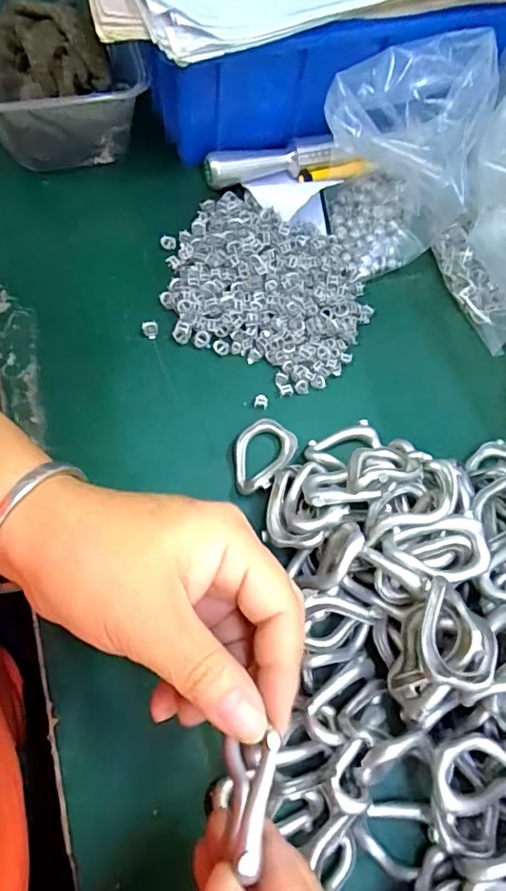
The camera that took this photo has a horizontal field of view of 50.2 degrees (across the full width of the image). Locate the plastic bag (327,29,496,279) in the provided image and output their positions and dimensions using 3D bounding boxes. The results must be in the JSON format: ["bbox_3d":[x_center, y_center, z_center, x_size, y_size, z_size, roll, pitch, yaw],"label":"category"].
[{"bbox_3d":[0.088,-0.179,0.331,0.095,0.066,0.120,17,67,2],"label":"plastic bag"}]

